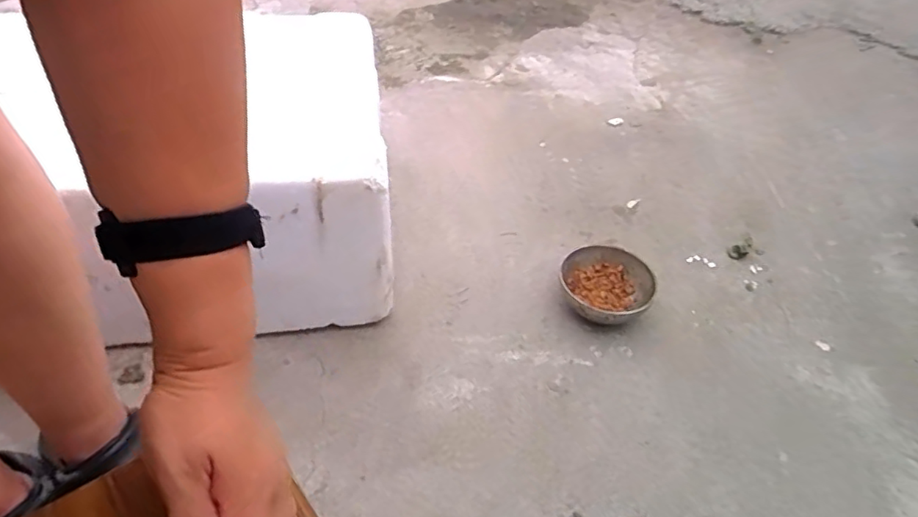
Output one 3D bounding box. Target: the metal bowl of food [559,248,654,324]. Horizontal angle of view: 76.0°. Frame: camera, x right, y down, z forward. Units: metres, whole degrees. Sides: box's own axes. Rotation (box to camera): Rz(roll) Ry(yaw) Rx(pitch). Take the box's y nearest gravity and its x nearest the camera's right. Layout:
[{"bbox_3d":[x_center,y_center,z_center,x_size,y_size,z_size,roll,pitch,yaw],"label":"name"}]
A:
[{"bbox_3d":[0.210,0.046,0.850,0.128,0.055,0.132,3,43,-2],"label":"metal bowl of food"}]

